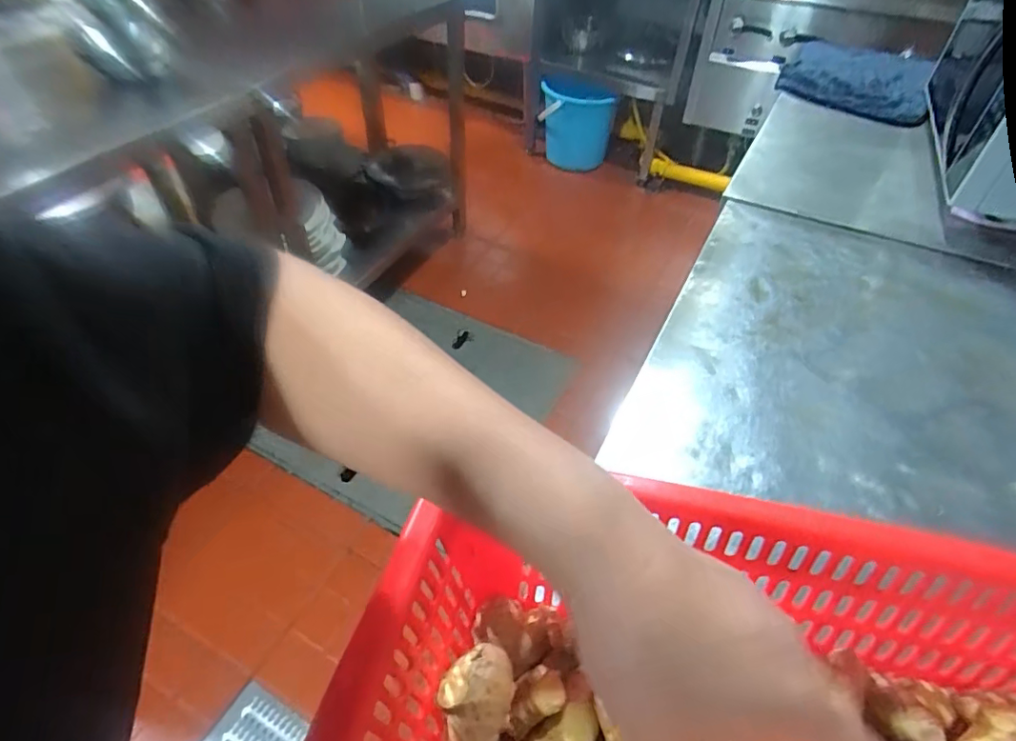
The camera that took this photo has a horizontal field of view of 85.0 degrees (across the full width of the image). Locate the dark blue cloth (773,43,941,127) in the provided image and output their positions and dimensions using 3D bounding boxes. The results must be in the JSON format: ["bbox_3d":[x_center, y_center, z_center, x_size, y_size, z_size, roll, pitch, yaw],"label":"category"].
[{"bbox_3d":[0.689,-0.592,1.102,0.261,0.066,0.317,23,50,17],"label":"dark blue cloth"}]

